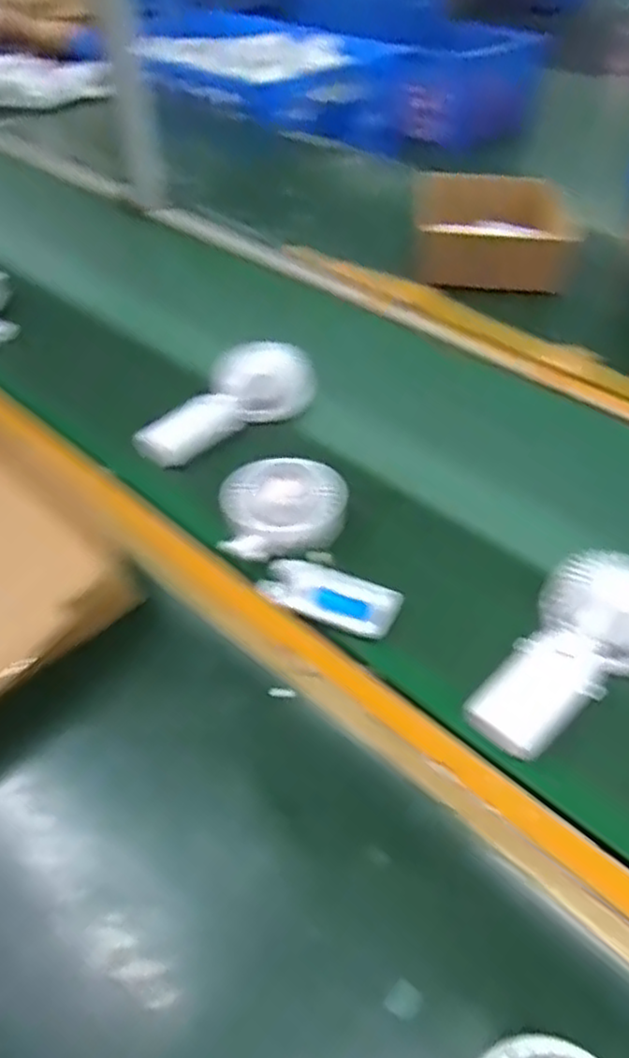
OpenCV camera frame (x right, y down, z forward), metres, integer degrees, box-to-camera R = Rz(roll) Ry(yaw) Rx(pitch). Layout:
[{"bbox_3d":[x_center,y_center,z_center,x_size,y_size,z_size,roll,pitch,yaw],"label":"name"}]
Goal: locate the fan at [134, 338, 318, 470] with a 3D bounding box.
[{"bbox_3d":[-0.093,-0.122,0.719,0.075,0.045,0.184,35,54,31],"label":"fan"}]

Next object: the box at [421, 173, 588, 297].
[{"bbox_3d":[0.245,-0.399,0.998,0.203,0.083,0.138,5,43,4],"label":"box"}]

